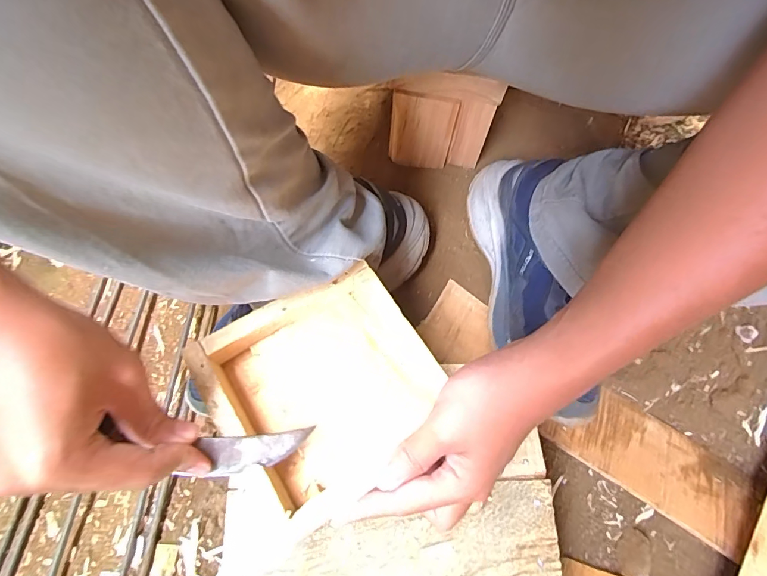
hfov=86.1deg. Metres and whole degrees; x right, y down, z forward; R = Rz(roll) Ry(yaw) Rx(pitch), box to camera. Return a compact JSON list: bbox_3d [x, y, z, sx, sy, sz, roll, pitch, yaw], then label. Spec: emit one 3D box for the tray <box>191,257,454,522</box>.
[{"bbox_3d":[-0.039,0.067,0.306,0.142,0.042,0.144,-35,69,-13],"label":"tray"}]

